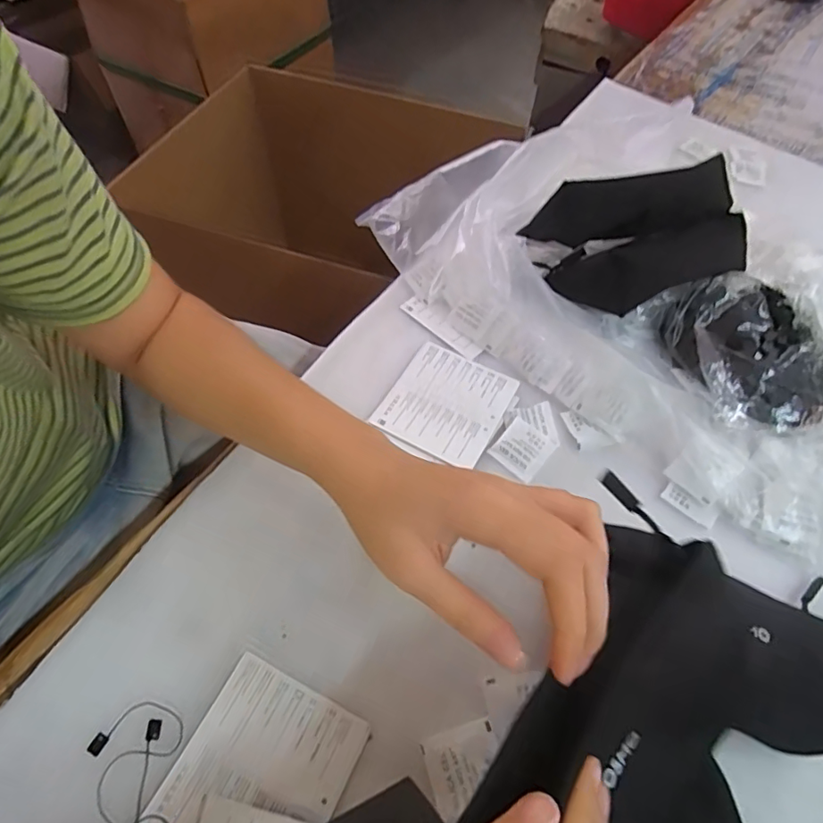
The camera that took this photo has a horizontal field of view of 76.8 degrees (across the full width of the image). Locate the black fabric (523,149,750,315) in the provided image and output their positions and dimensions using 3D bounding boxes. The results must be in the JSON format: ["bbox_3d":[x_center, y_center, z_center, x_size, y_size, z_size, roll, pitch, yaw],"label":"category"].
[{"bbox_3d":[0.197,-0.157,0.446,0.177,0.062,0.124,-20,60,-15],"label":"black fabric"}]

